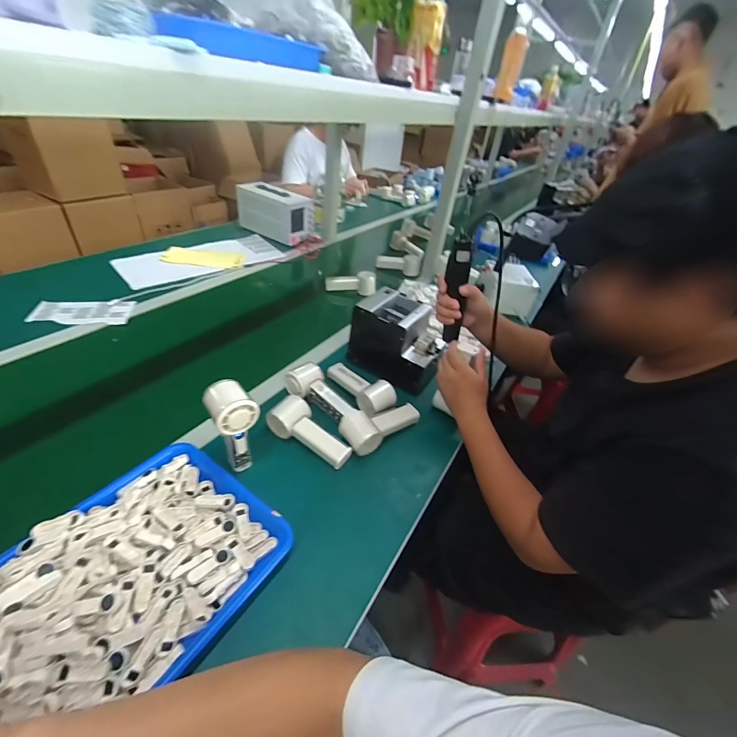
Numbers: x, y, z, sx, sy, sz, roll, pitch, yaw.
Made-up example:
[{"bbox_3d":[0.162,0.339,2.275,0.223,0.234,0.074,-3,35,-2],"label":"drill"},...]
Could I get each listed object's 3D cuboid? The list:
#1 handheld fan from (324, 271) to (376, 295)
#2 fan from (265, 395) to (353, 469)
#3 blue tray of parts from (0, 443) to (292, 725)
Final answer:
[{"bbox_3d":[-0.054,-0.262,1.062,0.152,0.059,0.043,2,39,-8],"label":"handheld fan"},{"bbox_3d":[-0.097,0.111,0.598,0.153,0.040,0.065,35,46,12],"label":"fan"},{"bbox_3d":[-0.286,0.241,0.396,0.249,0.054,0.327,28,42,22],"label":"blue tray of parts"}]

